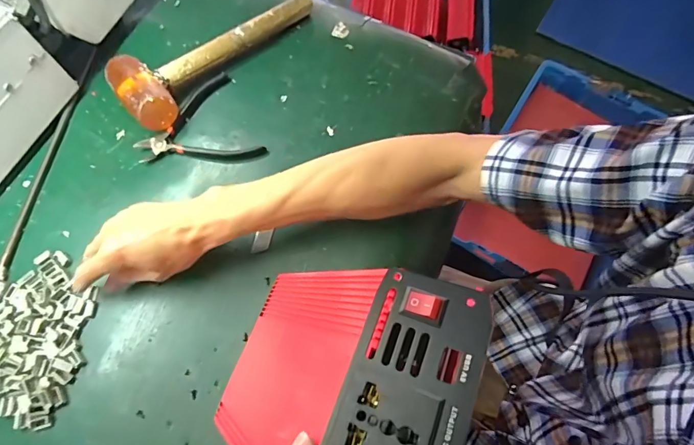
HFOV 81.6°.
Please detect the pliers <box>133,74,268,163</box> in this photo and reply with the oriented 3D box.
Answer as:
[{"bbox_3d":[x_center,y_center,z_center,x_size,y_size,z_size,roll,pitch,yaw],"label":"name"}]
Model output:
[{"bbox_3d":[-0.190,-0.113,0.501,0.136,0.013,0.131,-27,73,-9],"label":"pliers"}]

